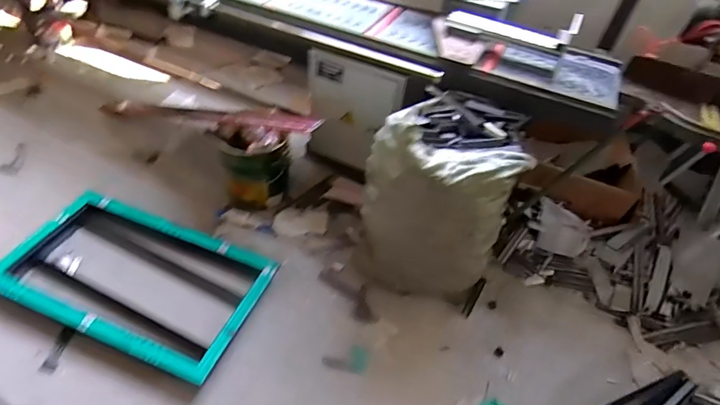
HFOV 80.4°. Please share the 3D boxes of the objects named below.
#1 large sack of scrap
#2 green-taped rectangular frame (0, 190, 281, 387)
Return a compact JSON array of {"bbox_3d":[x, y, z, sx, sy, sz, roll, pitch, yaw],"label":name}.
[{"bbox_3d":[0.281,0.004,1.506,0.465,0.657,0.451,25,47,17],"label":"large sack of scrap"},{"bbox_3d":[-0.789,0.251,1.518,0.880,0.073,0.504,19,45,11],"label":"green-taped rectangular frame"}]

